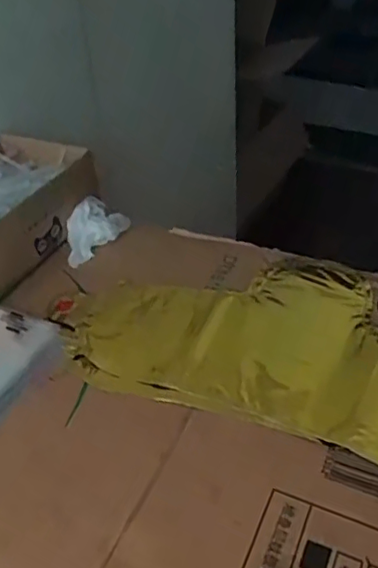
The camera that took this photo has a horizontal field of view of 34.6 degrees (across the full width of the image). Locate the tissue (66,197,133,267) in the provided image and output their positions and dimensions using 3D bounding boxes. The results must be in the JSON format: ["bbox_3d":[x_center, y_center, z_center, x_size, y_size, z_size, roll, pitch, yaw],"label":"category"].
[{"bbox_3d":[-0.093,-0.060,0.613,0.063,0.028,0.080,-10,41,-6],"label":"tissue"}]

